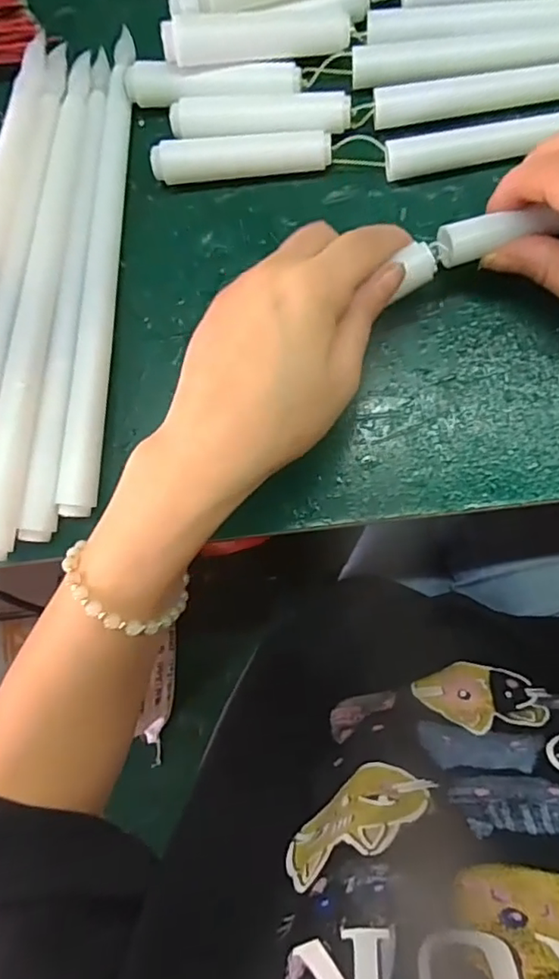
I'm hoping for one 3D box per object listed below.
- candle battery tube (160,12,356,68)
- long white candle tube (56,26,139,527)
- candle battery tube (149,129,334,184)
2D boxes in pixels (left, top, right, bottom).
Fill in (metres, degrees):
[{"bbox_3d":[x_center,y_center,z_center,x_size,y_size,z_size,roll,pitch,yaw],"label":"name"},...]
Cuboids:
[{"bbox_3d":[-0.010,-0.214,0.263,0.086,0.022,0.016,-9,87,7],"label":"candle battery tube"},{"bbox_3d":[-0.090,-0.110,0.287,0.015,0.013,0.242,5,89,7],"label":"long white candle tube"},{"bbox_3d":[-0.018,-0.164,0.280,0.087,0.019,0.016,-2,88,7],"label":"candle battery tube"}]

